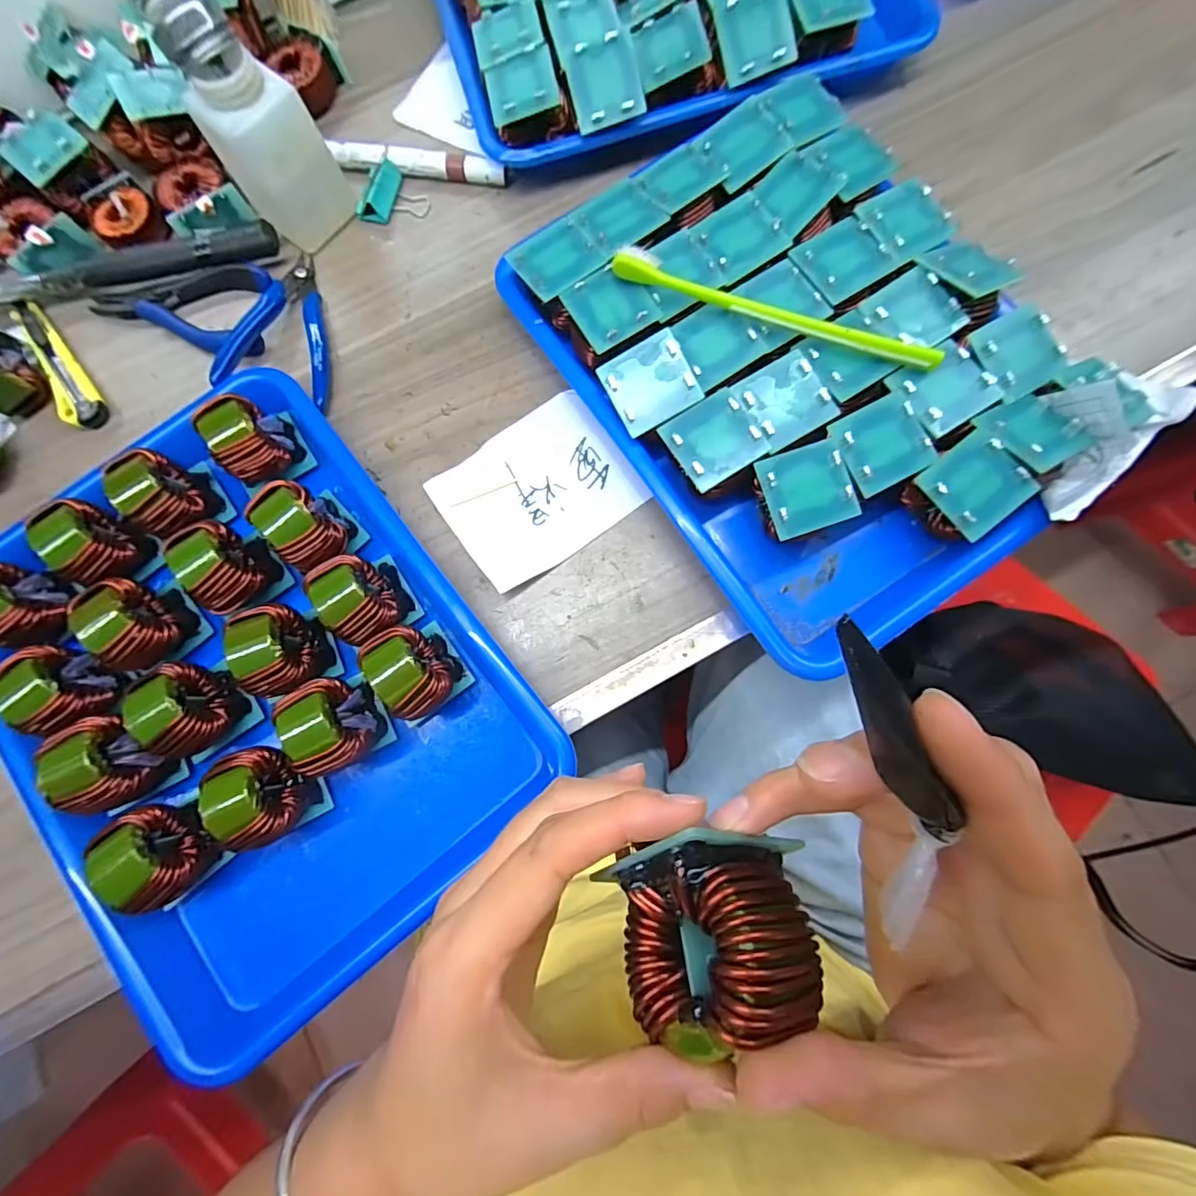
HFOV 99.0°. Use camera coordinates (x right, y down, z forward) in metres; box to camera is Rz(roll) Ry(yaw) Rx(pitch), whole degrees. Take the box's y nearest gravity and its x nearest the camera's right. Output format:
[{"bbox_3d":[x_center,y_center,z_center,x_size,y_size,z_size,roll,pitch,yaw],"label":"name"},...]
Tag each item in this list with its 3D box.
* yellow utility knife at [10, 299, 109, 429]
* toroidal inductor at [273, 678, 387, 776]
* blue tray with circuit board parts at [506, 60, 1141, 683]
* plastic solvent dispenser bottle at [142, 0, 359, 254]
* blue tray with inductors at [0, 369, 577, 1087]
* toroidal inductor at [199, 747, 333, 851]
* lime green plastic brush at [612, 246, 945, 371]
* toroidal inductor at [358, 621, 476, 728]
[{"bbox_3d":[-0.372,-0.162,0.352,0.024,0.008,0.112,-32,78,-25],"label":"yellow utility knife"},{"bbox_3d":[-0.144,0.068,0.279,0.037,0.044,0.047,-27,80,-3],"label":"toroidal inductor"},{"bbox_3d":[0.121,-0.144,0.314,0.247,0.058,0.321,-34,81,-5],"label":"blue tray with circuit board parts"},{"bbox_3d":[-0.208,-0.286,0.317,0.053,0.113,0.055,38,83,8],"label":"plastic solvent dispenser bottle"},{"bbox_3d":[-0.197,0.049,0.289,0.243,0.052,0.320,-39,81,-5],"label":"blue tray with inductors"},{"bbox_3d":[-0.178,0.104,0.274,0.035,0.049,0.048,-32,80,-4],"label":"toroidal inductor"},{"bbox_3d":[0.098,-0.161,0.288,0.186,0.015,0.019,22,81,5],"label":"lime green plastic brush"},{"bbox_3d":[-0.100,0.039,0.283,0.040,0.044,0.050,-30,80,-4],"label":"toroidal inductor"}]

